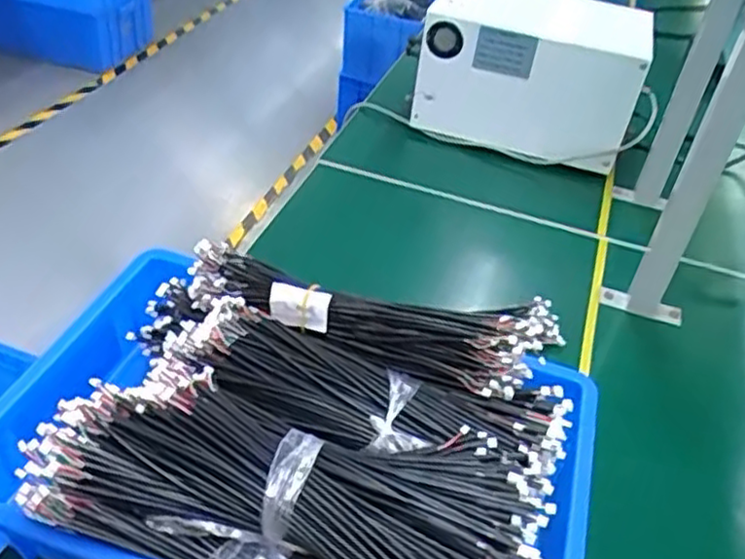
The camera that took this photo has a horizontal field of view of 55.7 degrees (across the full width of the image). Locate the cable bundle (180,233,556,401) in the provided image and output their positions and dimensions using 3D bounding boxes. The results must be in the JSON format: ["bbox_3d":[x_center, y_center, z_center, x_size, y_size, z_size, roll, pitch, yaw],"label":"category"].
[{"bbox_3d":[-0.017,0.024,0.579,0.304,0.075,0.061,17,40,12],"label":"cable bundle"}]

